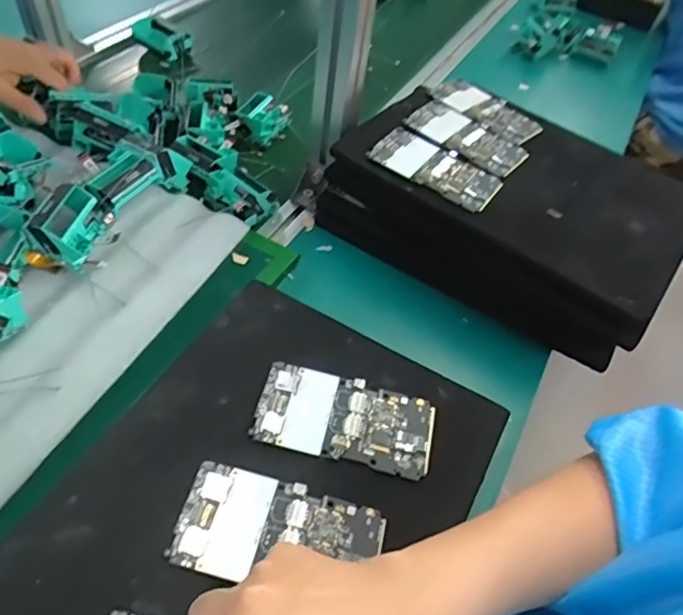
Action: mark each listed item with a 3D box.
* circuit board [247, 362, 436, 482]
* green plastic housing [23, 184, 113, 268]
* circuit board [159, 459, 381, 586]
[{"bbox_3d":[0.003,0.085,0.418,0.131,0.009,0.067,14,50,2],"label":"circuit board"},{"bbox_3d":[-0.259,-0.076,0.521,0.051,0.055,0.072,15,51,5],"label":"green plastic housing"},{"bbox_3d":[-0.040,0.144,0.349,0.127,0.005,0.065,14,50,2],"label":"circuit board"}]

